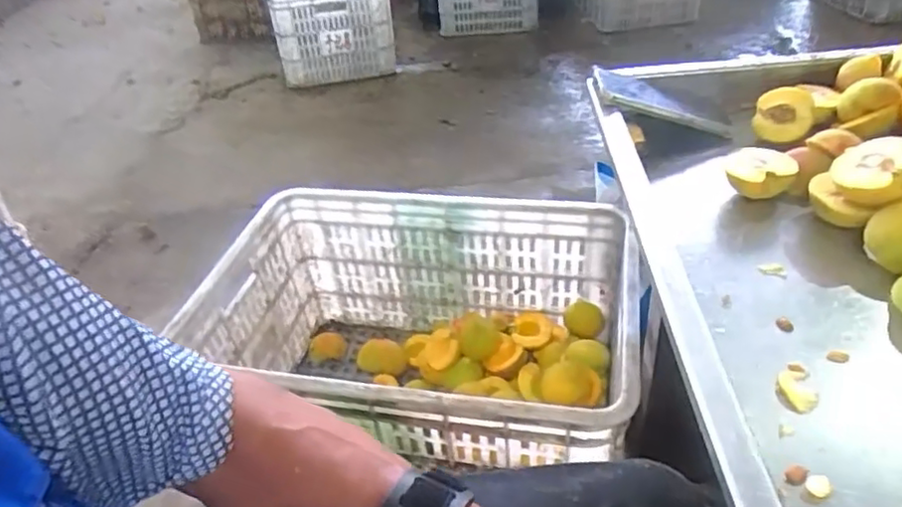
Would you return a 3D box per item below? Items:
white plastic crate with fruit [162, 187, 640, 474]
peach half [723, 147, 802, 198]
[{"bbox_3d":[-0.025,0.130,0.862,0.548,0.290,0.385,8,41,20],"label":"white plastic crate with fruit"},{"bbox_3d":[0.302,-0.076,0.612,0.060,0.036,0.063,10,41,21],"label":"peach half"}]

